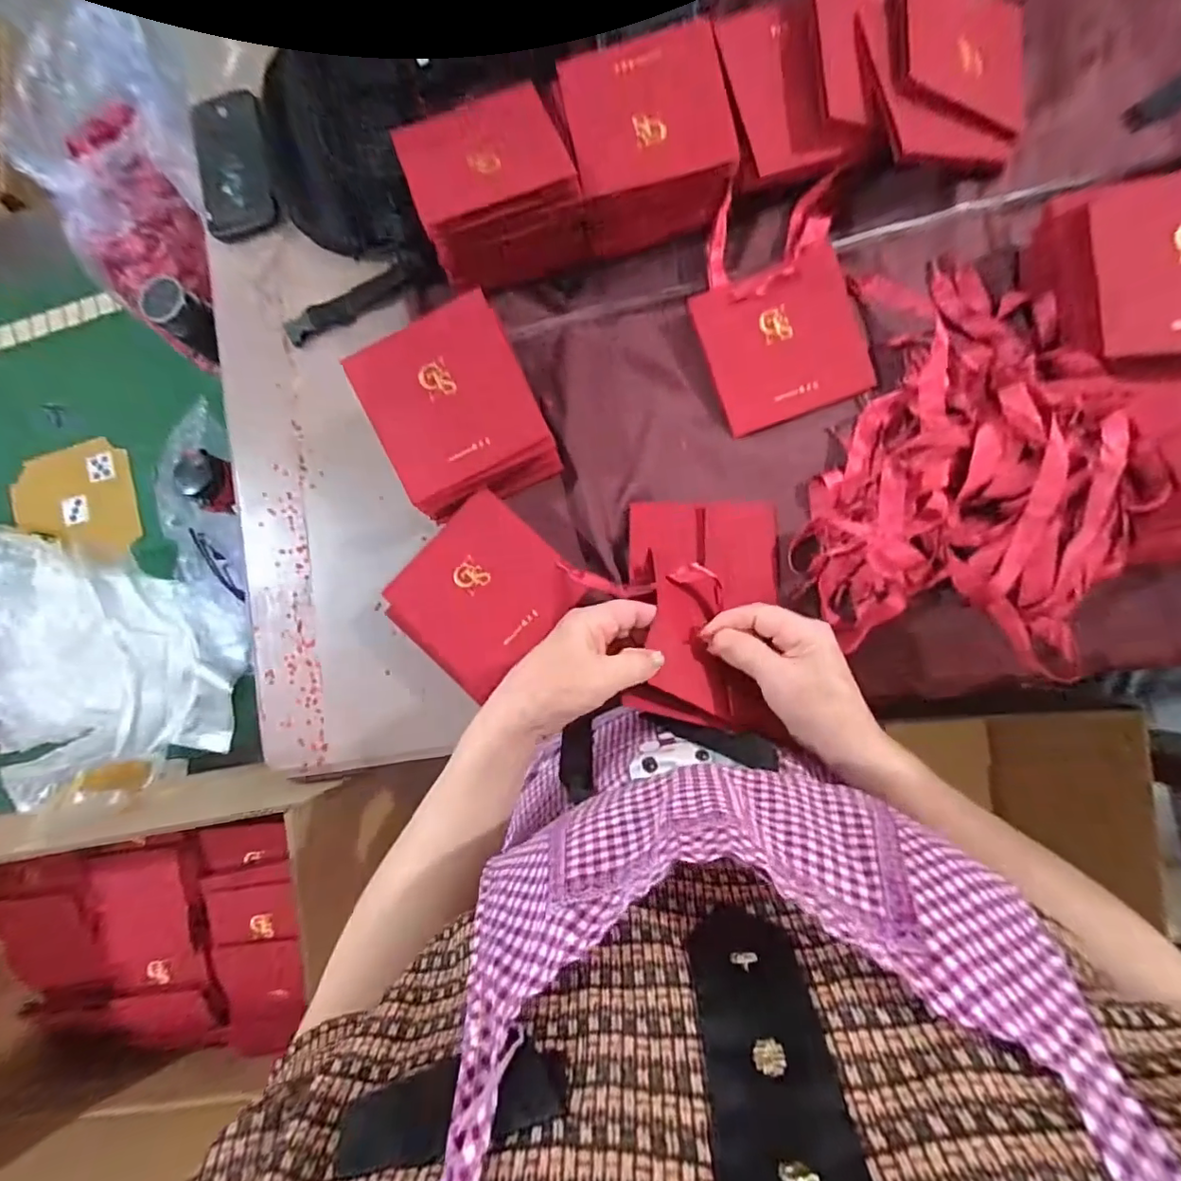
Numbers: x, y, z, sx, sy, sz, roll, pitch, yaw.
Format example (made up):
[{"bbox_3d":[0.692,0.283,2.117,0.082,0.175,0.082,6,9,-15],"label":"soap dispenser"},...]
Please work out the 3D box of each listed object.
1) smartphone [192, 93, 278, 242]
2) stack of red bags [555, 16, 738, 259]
[{"bbox_3d":[-0.394,-0.467,0.611,0.085,0.008,0.167,-11,85,6],"label":"smartphone"},{"bbox_3d":[0.056,-0.420,0.526,0.139,0.063,0.156,-11,85,6],"label":"stack of red bags"}]

